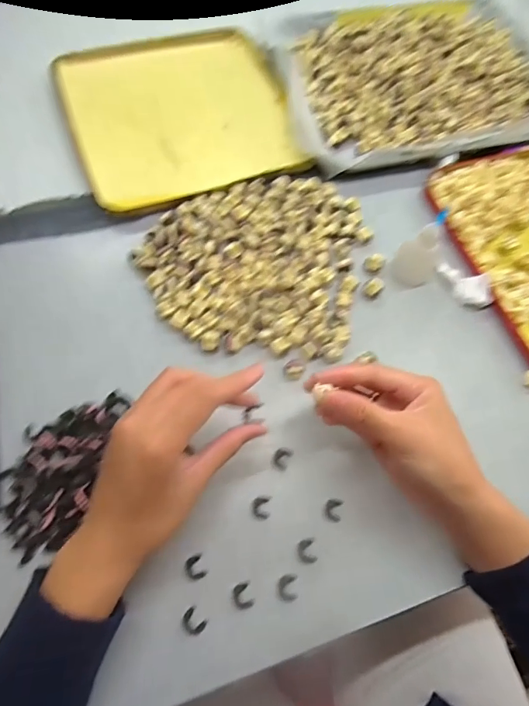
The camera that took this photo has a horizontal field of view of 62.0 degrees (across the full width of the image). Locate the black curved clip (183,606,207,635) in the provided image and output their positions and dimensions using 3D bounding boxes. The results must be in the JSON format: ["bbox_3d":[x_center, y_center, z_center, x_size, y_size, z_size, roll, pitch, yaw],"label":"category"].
[{"bbox_3d":[-0.048,0.182,0.297,0.015,0.004,0.013,39,69,14],"label":"black curved clip"}]

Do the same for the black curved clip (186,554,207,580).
[{"bbox_3d":[-0.049,0.152,0.311,0.013,0.004,0.015,-22,69,-13],"label":"black curved clip"}]

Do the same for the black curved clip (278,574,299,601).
[{"bbox_3d":[0.016,0.165,0.309,0.014,0.004,0.017,-3,66,-5],"label":"black curved clip"}]

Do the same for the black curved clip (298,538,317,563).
[{"bbox_3d":[0.031,0.144,0.320,0.013,0.004,0.016,-8,66,-7],"label":"black curved clip"}]

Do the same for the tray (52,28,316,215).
[{"bbox_3d":[-0.095,-0.274,0.489,0.230,0.010,0.250,-17,68,-11],"label":"tray"}]

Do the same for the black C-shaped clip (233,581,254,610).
[{"bbox_3d":[-0.015,0.169,0.305,0.013,0.004,0.016,-16,67,-10],"label":"black C-shaped clip"}]

